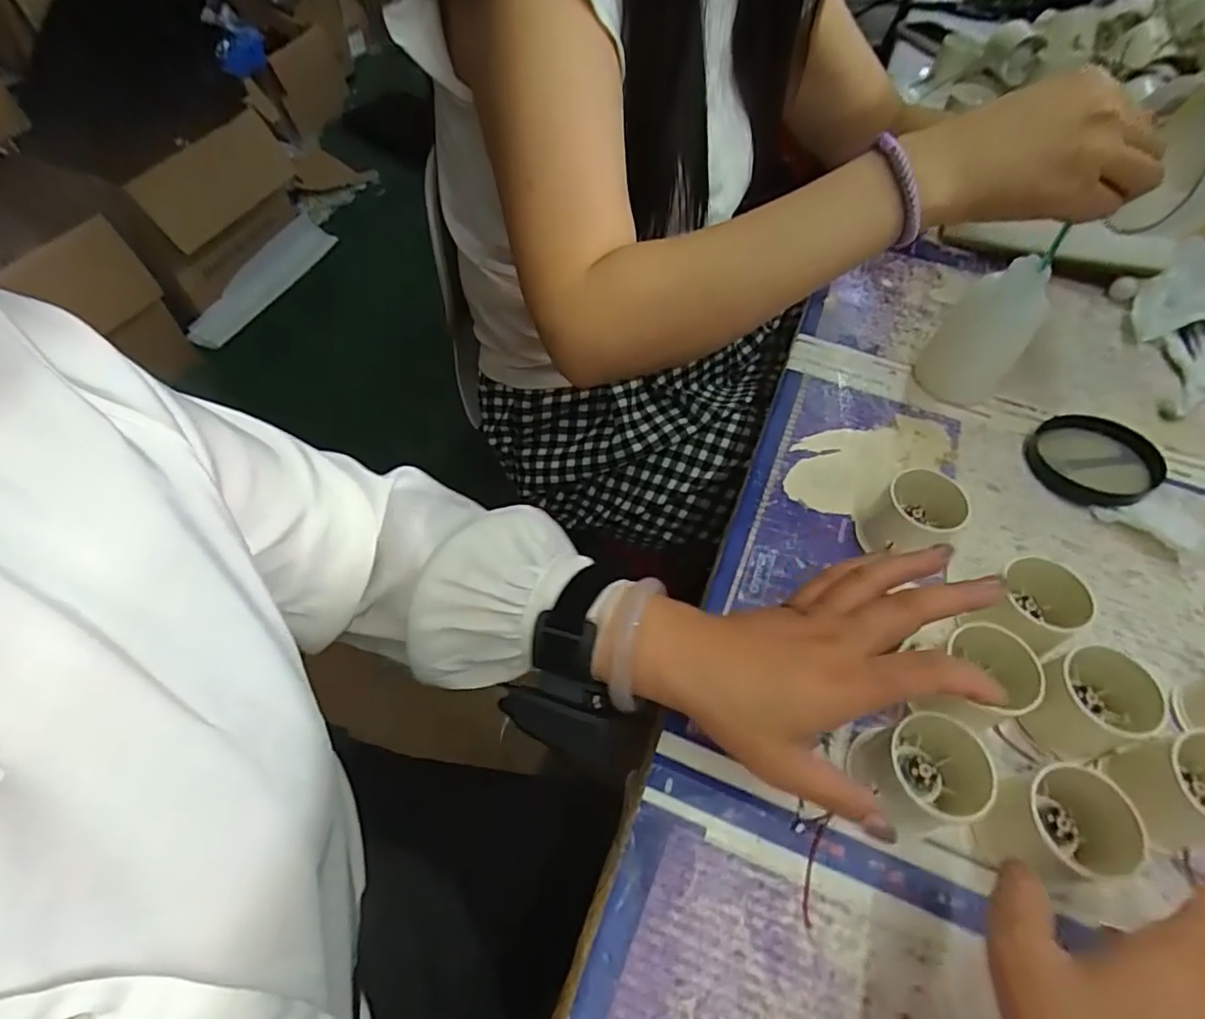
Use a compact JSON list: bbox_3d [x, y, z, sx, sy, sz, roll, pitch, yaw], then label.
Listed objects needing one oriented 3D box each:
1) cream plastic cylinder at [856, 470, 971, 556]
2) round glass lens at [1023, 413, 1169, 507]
[{"bbox_3d":[0.206,0.010,0.397,0.053,0.055,0.049,-34,63,-21],"label":"cream plastic cylinder"},{"bbox_3d":[0.381,-0.040,0.458,0.072,0.022,0.082,-27,61,-18],"label":"round glass lens"}]

